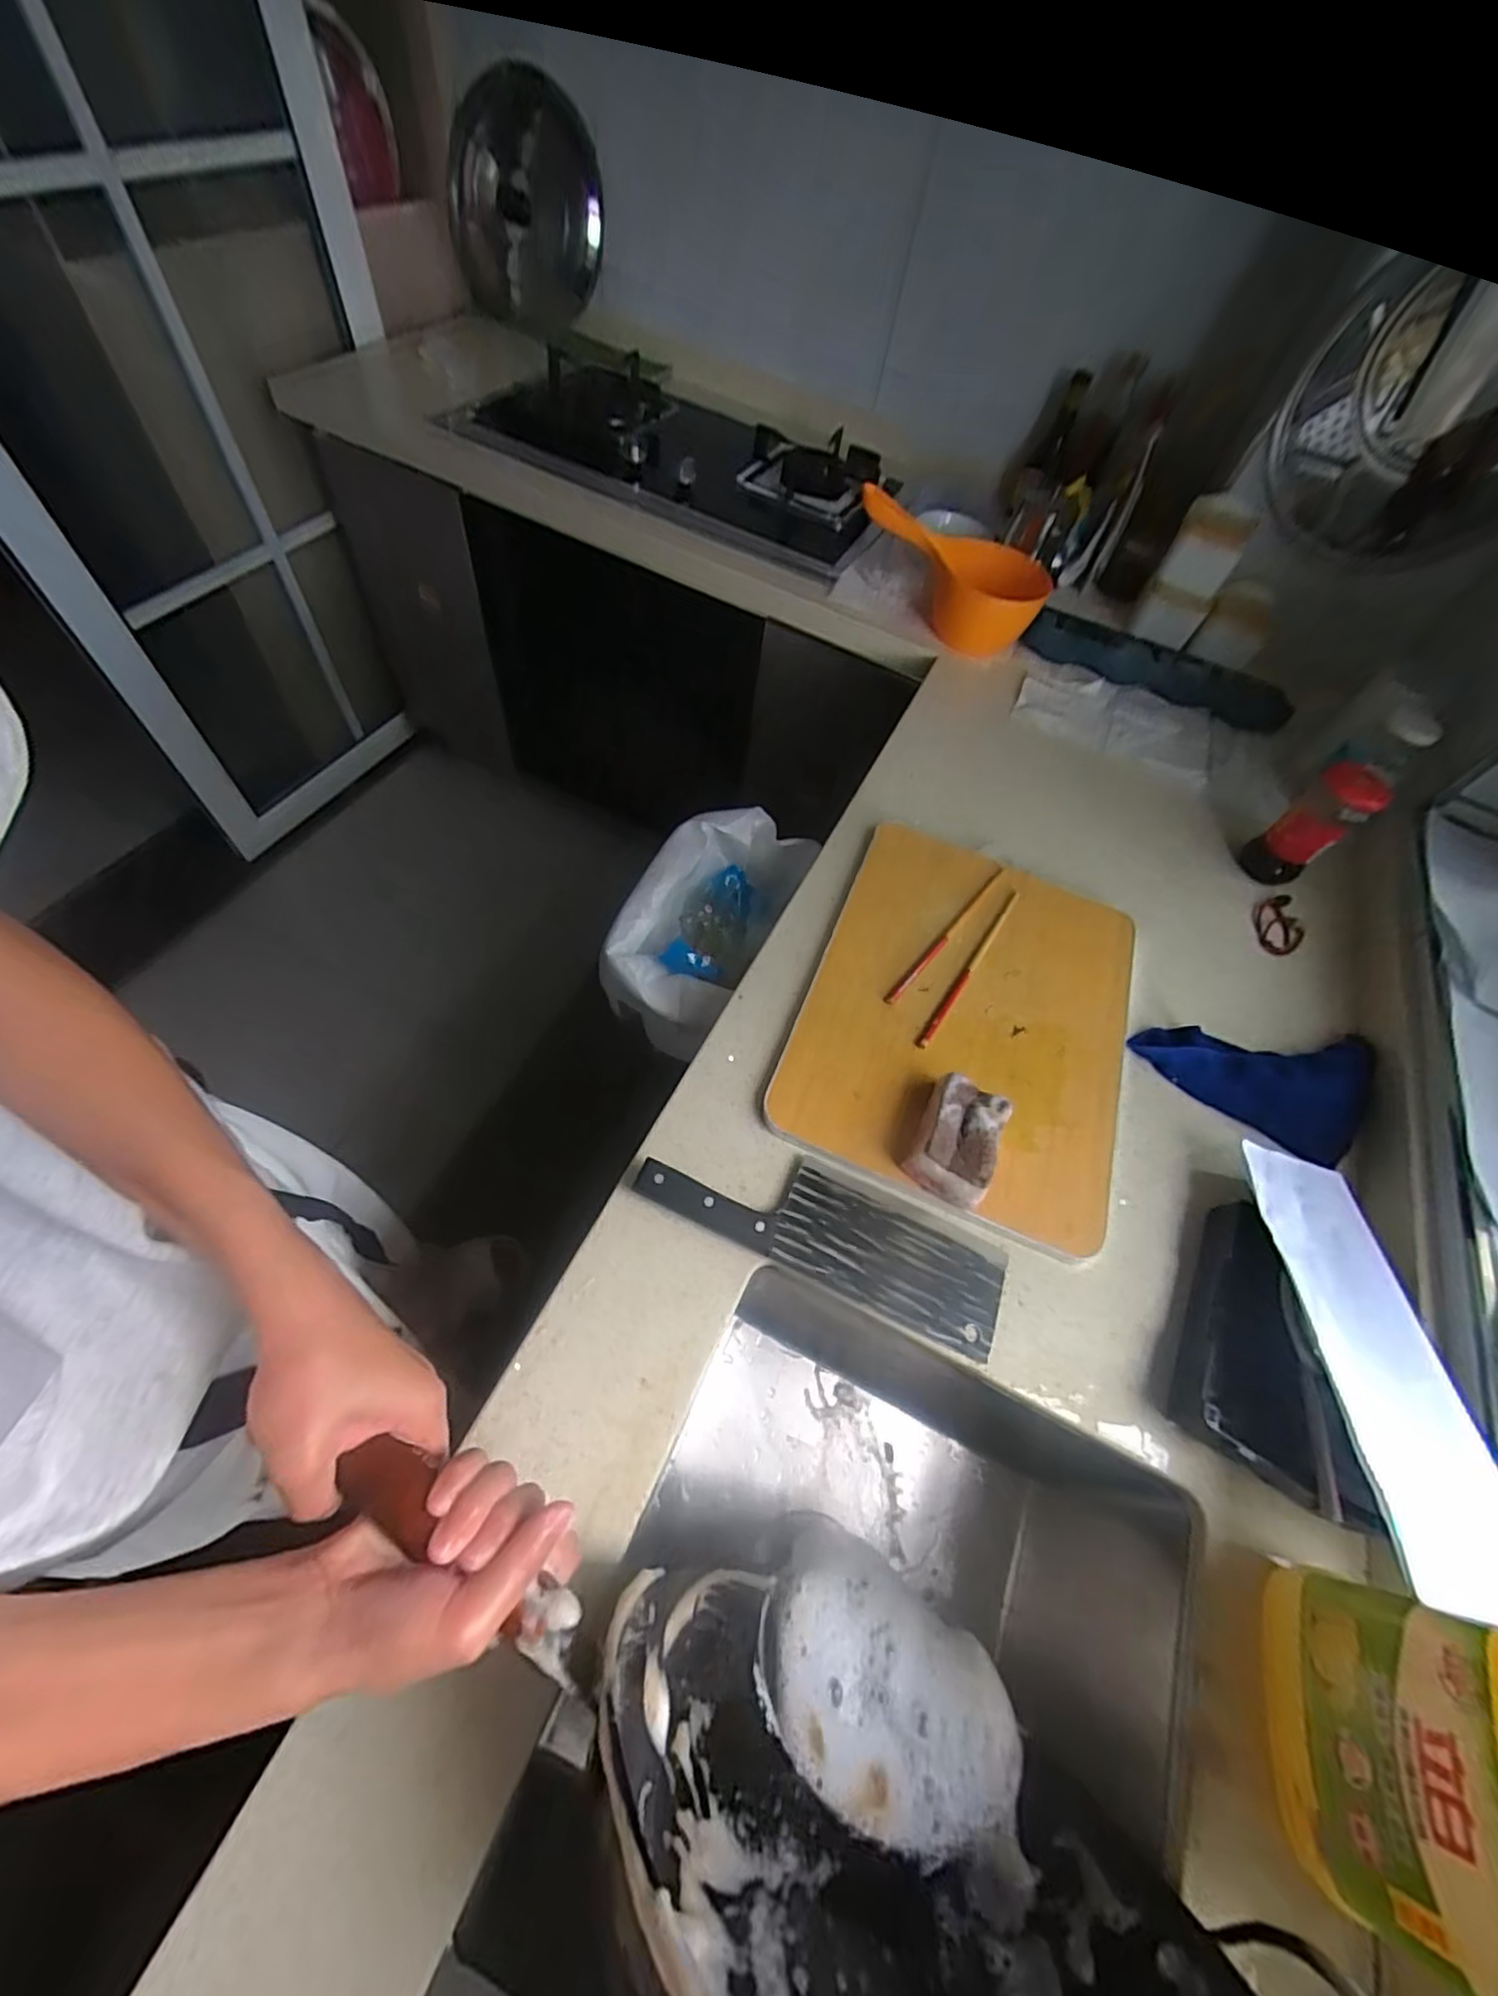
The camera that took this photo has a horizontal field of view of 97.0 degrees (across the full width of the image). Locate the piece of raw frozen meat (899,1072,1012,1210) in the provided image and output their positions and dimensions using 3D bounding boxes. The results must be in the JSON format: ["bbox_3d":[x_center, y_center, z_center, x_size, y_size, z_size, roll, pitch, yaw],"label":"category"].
[{"bbox_3d":[0.169,0.115,0.544,0.063,0.044,0.095,26,60,9],"label":"piece of raw frozen meat"}]

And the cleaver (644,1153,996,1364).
[{"bbox_3d":[0.061,0.179,0.519,0.287,0.015,0.081,26,55,2],"label":"cleaver"}]

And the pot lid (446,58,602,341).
[{"bbox_3d":[-0.369,-1.321,1.122,0.316,0.283,0.069,29,52,15],"label":"pot lid"}]

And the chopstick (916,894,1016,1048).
[{"bbox_3d":[0.223,-0.036,0.659,0.010,0.010,0.235,33,60,12],"label":"chopstick"}]

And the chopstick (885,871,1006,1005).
[{"bbox_3d":[0.205,-0.068,0.677,0.012,0.013,0.231,38,61,14],"label":"chopstick"}]

